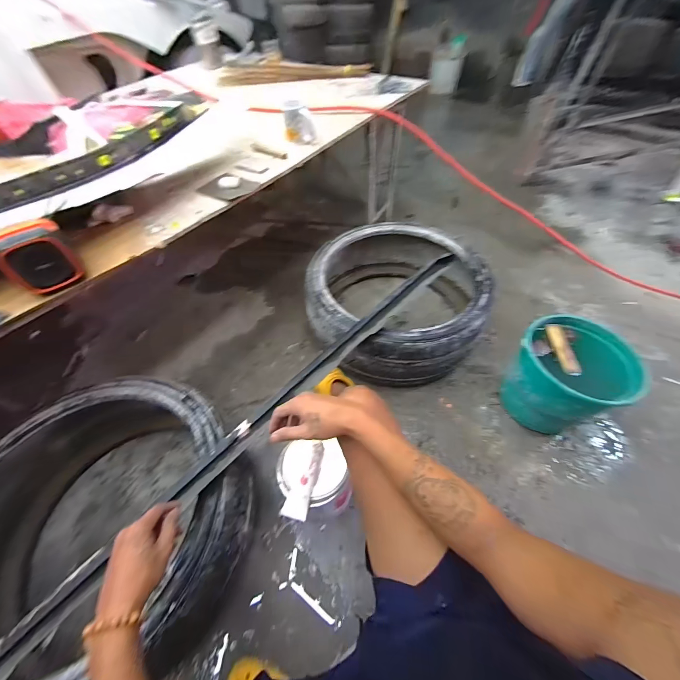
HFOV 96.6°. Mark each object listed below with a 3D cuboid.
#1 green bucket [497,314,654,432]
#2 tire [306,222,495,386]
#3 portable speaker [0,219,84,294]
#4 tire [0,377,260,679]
[{"bbox_3d":[0.634,0.109,0.876,0.265,0.261,0.255,-3,54,4],"label":"green bucket"},{"bbox_3d":[0.196,-0.147,1.084,0.577,0.236,0.586,0,54,5],"label":"tire"},{"bbox_3d":[-0.524,-0.143,0.529,0.059,0.097,0.103,33,63,26],"label":"portable speaker"},{"bbox_3d":[-0.515,0.407,0.698,0.602,0.269,0.572,6,55,10],"label":"tire"}]

